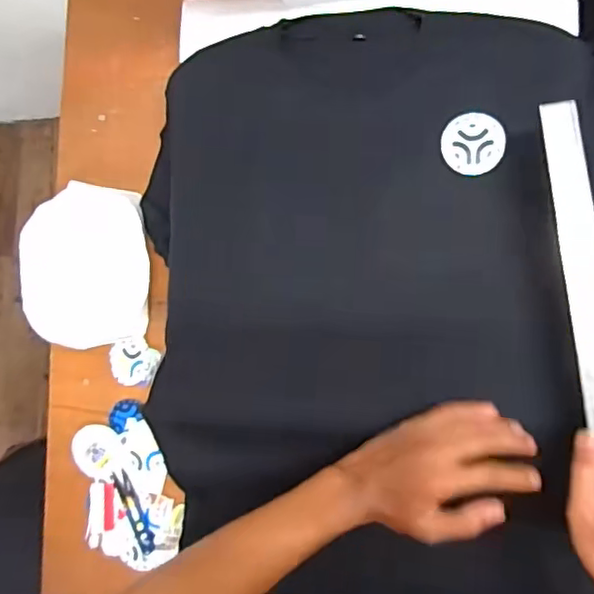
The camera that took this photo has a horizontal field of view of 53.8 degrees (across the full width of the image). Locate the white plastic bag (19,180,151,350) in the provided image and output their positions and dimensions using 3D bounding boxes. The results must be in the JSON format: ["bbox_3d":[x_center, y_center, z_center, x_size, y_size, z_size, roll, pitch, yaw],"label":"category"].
[{"bbox_3d":[-0.256,-0.036,0.718,0.159,0.047,0.194,-1,87,9],"label":"white plastic bag"}]

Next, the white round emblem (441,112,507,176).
[{"bbox_3d":[0.173,-0.151,0.574,0.058,0.008,0.061,0,87,9],"label":"white round emblem"}]

